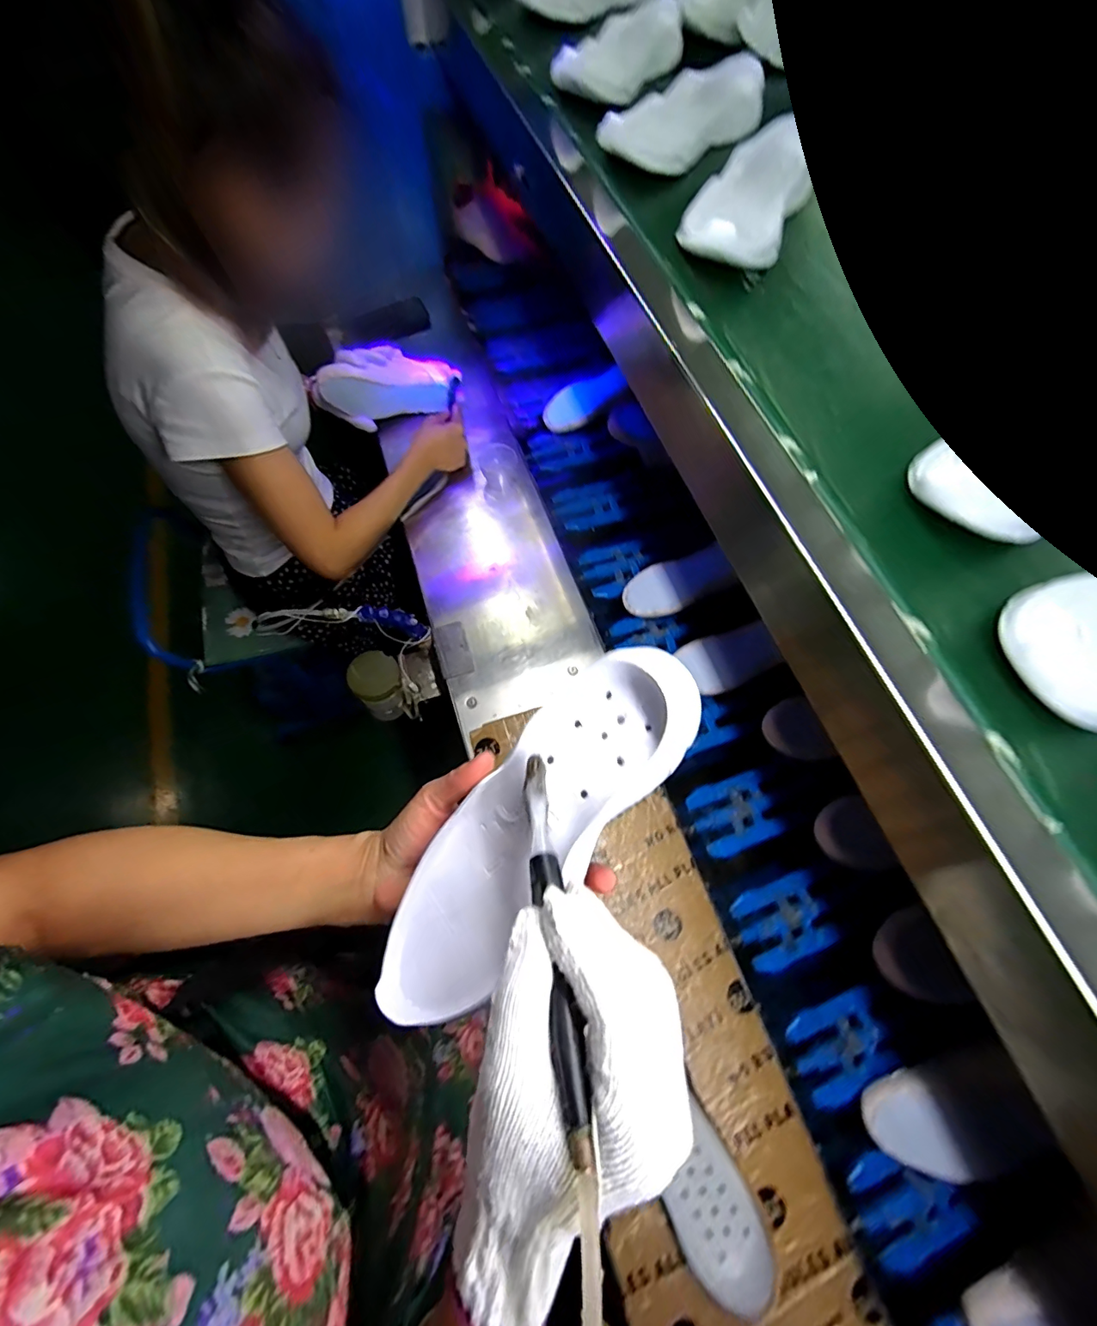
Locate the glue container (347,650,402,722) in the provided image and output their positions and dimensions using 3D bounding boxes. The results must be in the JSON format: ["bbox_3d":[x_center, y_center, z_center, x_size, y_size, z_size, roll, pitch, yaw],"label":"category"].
[{"bbox_3d":[-0.248,0.033,0.730,0.066,0.100,0.073,-22,72,-6],"label":"glue container"}]

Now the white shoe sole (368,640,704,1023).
[{"bbox_3d":[-0.003,0.084,0.271,0.075,0.038,0.221,41,91,14],"label":"white shoe sole"}]

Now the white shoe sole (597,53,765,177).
[{"bbox_3d":[0.148,-0.586,0.515,0.104,0.034,0.215,41,77,14],"label":"white shoe sole"}]

